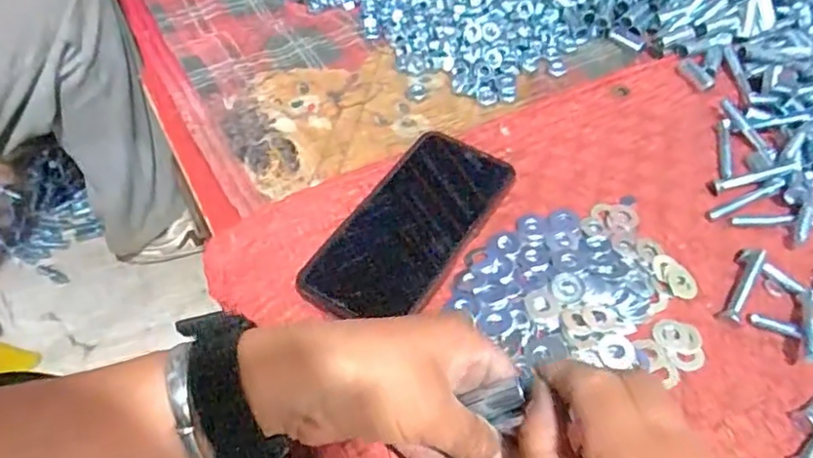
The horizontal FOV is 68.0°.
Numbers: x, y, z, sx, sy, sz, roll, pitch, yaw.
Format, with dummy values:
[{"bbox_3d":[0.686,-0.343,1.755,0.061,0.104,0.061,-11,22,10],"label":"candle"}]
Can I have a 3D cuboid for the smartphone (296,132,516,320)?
[{"bbox_3d":[0.004,-0.004,0.417,0.075,0.014,0.168,29,59,20],"label":"smartphone"}]

